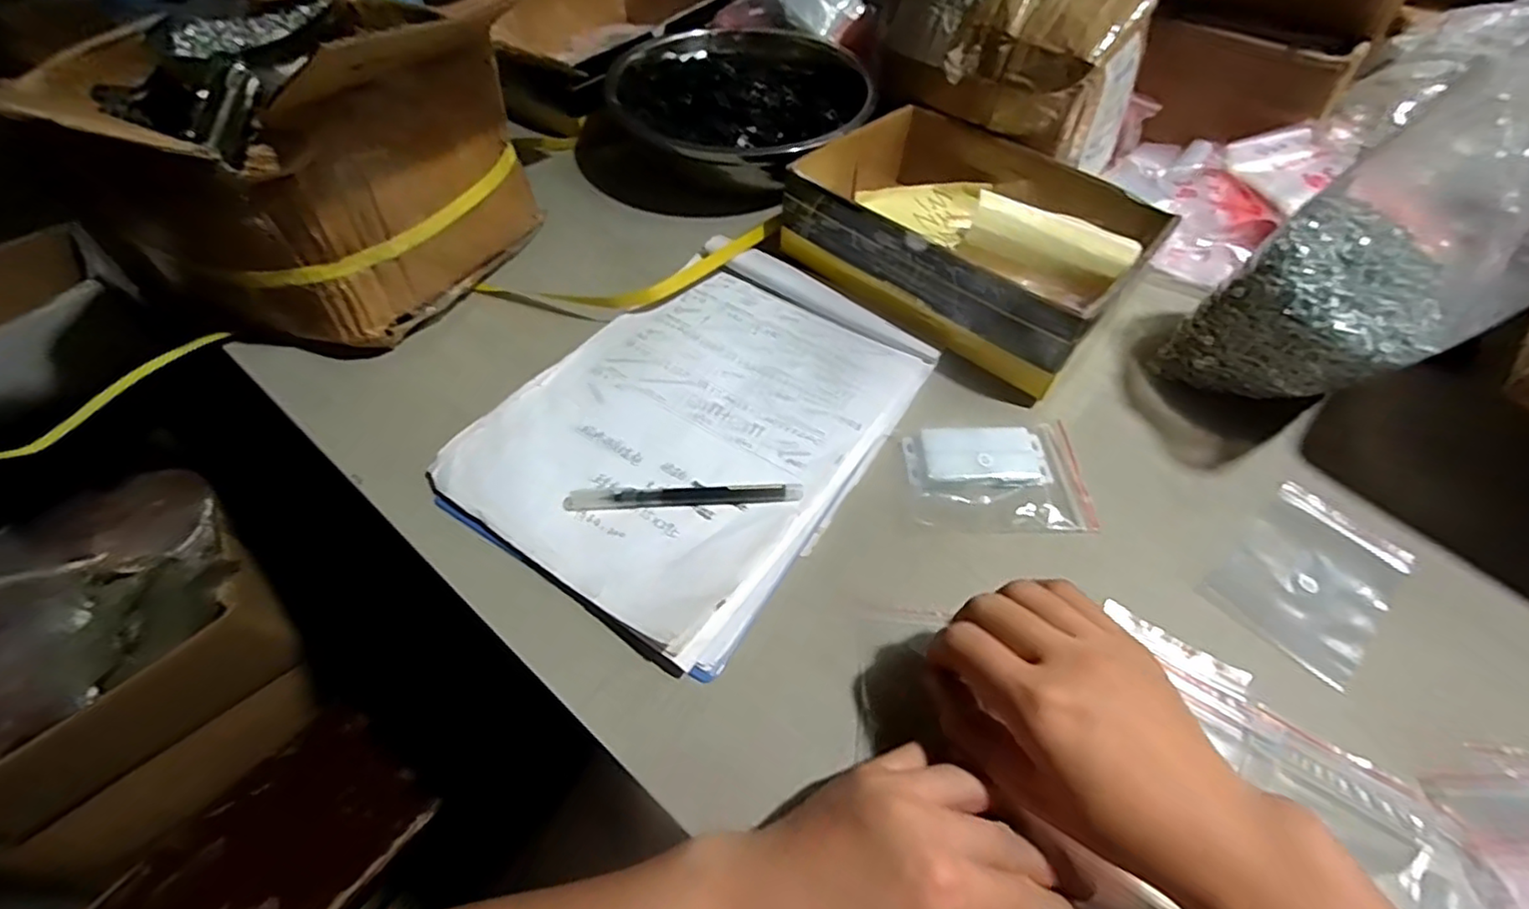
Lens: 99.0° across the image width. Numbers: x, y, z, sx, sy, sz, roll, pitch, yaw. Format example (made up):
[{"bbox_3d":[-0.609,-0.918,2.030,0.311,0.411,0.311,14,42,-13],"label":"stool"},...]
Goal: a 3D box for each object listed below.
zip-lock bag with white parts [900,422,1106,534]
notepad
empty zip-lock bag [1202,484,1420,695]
[{"bbox_3d":[0.151,0.012,0.422,0.111,0.010,0.075,-1,53,-2],"label":"zip-lock bag with white parts"},{"bbox_3d":[-0.039,-0.030,0.448,0.219,0.018,0.304,29,58,19],"label":"notepad"},{"bbox_3d":[0.329,0.073,0.392,0.116,0.004,0.079,-35,61,-24],"label":"empty zip-lock bag"}]

